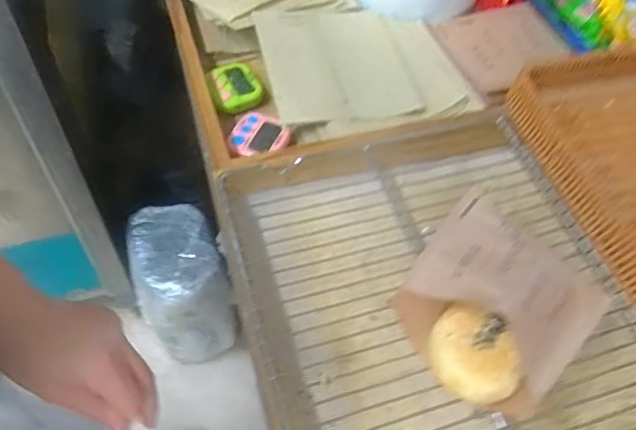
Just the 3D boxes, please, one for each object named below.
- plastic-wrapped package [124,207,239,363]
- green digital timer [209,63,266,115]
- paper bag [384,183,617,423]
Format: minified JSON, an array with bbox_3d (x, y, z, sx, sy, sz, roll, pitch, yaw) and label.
[{"bbox_3d":[-0.291,0.157,1.209,0.158,0.315,0.222,-19,57,-17],"label":"plastic-wrapped package"},{"bbox_3d":[-0.094,-0.153,0.648,0.060,0.020,0.075,-9,55,-10],"label":"green digital timer"},{"bbox_3d":[0.139,0.058,0.430,0.139,0.054,0.143,37,60,21],"label":"paper bag"}]

